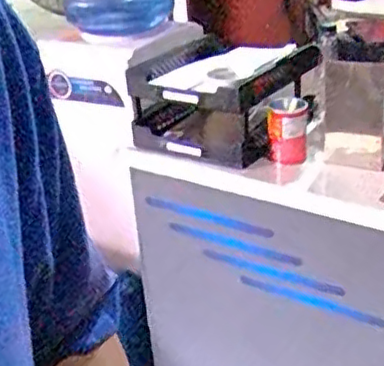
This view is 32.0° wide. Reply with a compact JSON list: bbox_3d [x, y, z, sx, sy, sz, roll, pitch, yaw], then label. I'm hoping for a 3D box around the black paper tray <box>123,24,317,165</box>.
[{"bbox_3d":[0.078,-0.191,1.352,0.292,0.173,0.361,10,30,29],"label":"black paper tray"}]

